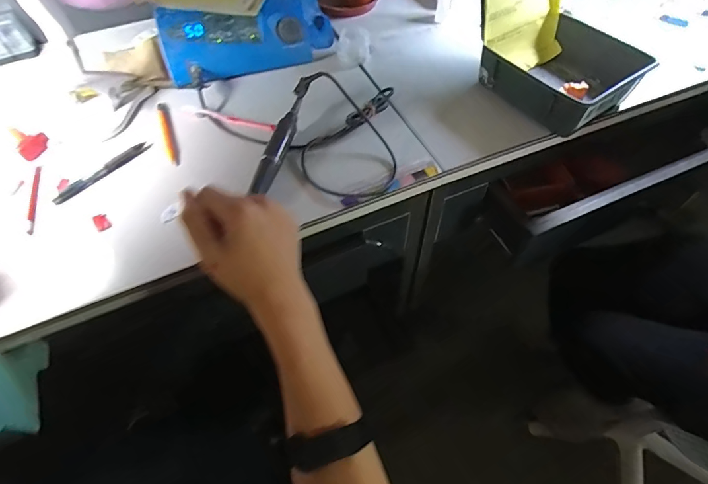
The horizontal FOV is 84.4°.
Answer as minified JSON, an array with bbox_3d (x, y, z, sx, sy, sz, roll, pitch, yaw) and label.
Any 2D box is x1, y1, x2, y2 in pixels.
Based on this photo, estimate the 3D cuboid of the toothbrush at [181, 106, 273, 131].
[{"bbox_3d":[-0.174,-0.175,0.546,0.127,0.014,0.011,11,56,-8],"label":"toothbrush"}]

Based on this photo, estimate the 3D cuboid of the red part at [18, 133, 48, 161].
[{"bbox_3d":[-0.435,-0.130,0.532,0.043,0.027,0.009,-27,25,5],"label":"red part"}]

